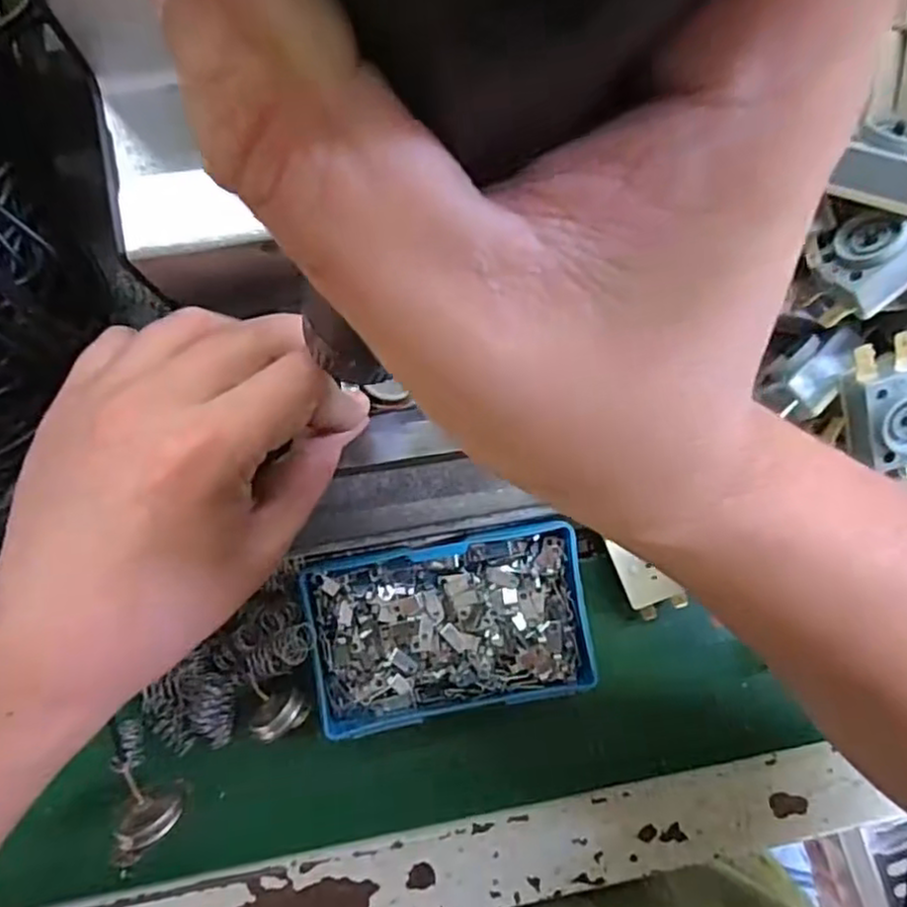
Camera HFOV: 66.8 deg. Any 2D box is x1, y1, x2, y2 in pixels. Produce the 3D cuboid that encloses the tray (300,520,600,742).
[{"bbox_3d":[-0.001,0.073,0.295,0.115,0.022,0.070,-9,86,-5],"label":"tray"}]

